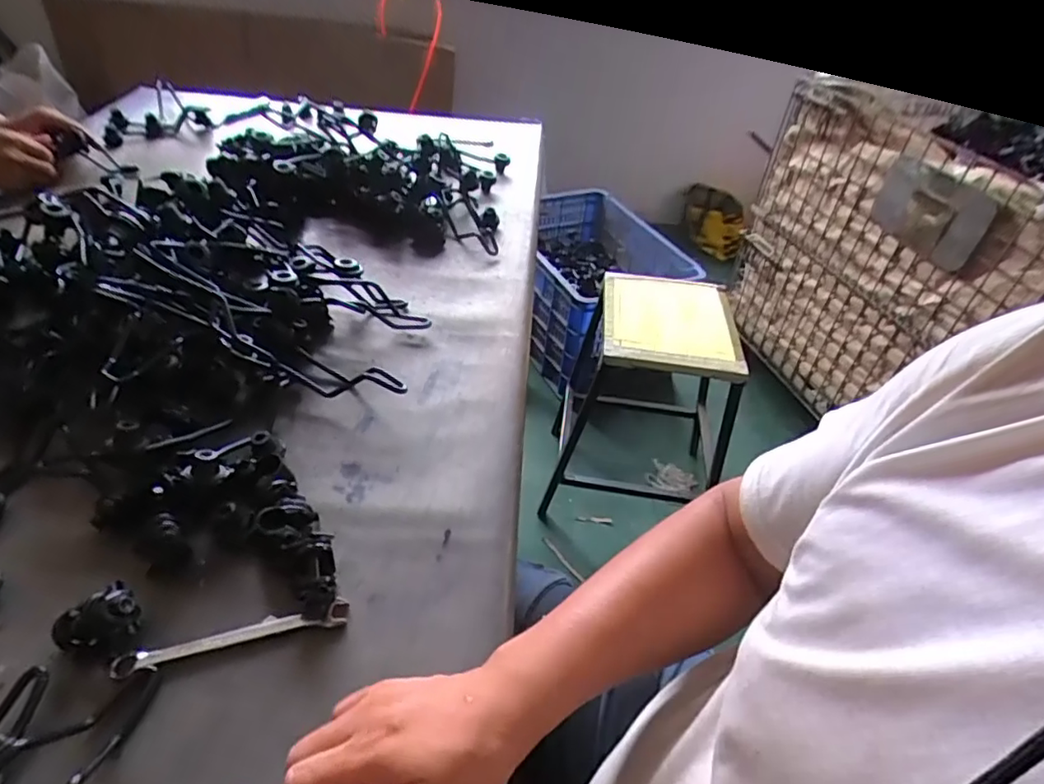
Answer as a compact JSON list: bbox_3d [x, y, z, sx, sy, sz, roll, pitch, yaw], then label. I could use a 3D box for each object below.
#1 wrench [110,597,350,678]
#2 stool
[{"bbox_3d":[-0.221,0.190,0.459,0.166,0.008,0.022,-11,47,-18],"label":"wrench"},{"bbox_3d":[0.302,0.013,1.423,0.394,0.545,0.462,10,43,5],"label":"stool"}]

